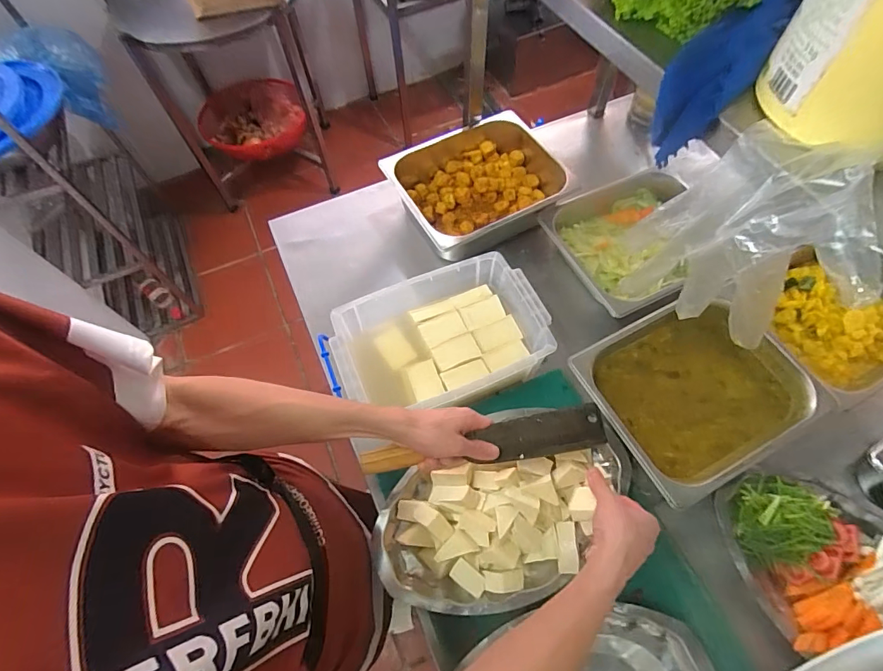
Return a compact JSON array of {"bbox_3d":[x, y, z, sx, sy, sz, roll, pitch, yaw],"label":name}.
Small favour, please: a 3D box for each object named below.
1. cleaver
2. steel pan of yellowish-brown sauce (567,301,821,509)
[{"bbox_3d":[0.060,0.141,0.576,0.325,0.025,0.053,-7,62,-9],"label":"cleaver"},{"bbox_3d":[0.409,0.081,0.705,0.330,0.077,0.264,-27,65,-11],"label":"steel pan of yellowish-brown sauce"}]

